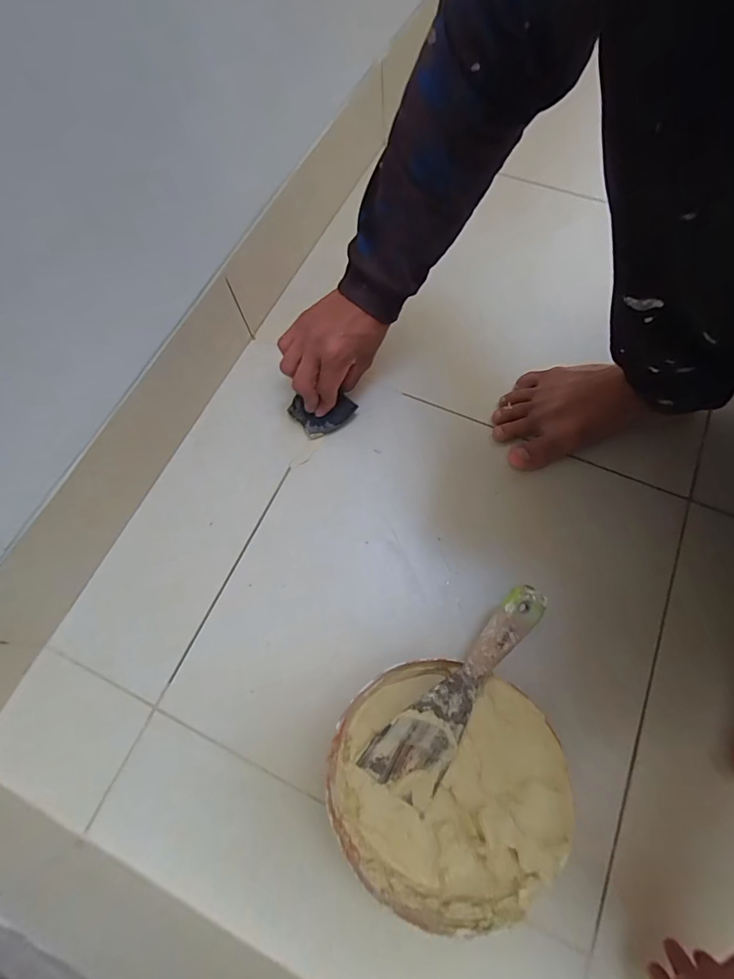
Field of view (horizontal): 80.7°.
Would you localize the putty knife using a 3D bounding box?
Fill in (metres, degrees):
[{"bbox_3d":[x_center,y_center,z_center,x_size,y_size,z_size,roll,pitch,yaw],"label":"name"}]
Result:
[{"bbox_3d":[0.079,0.168,0.361,0.061,0.016,0.202,37,93,13],"label":"putty knife"}]

